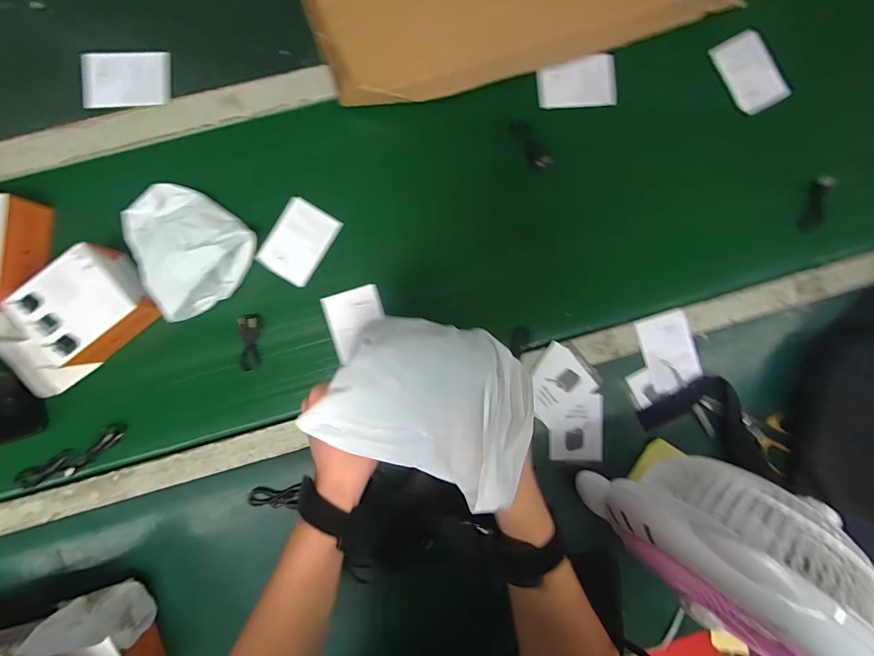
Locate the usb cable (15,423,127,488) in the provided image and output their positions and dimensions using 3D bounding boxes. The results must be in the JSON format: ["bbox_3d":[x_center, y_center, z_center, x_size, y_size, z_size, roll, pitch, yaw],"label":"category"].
[{"bbox_3d":[-0.463,0.168,0.491,0.143,0.007,0.033,-28,89,-4],"label":"usb cable"}]

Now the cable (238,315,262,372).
[{"bbox_3d":[-0.246,0.020,0.507,0.025,0.008,0.073,0,87,-3],"label":"cable"}]

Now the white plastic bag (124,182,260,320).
[{"bbox_3d":[-0.313,-0.104,0.470,0.155,0.072,0.129,42,87,-1],"label":"white plastic bag"}]

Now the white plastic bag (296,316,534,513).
[{"bbox_3d":[-0.005,0.049,0.264,0.130,0.052,0.105,21,89,-3],"label":"white plastic bag"}]

